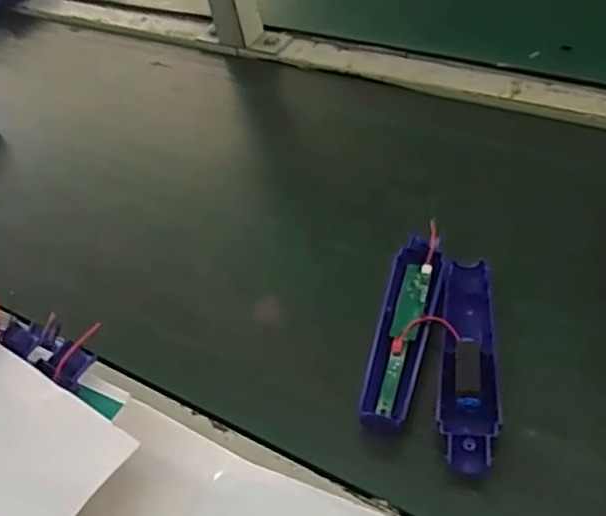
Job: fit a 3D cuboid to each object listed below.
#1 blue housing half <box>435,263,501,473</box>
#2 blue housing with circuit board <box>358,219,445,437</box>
[{"bbox_3d":[0.114,0.071,0.467,0.038,0.026,0.161,1,48,15],"label":"blue housing half"},{"bbox_3d":[0.074,0.051,0.495,0.036,0.032,0.170,6,50,19],"label":"blue housing with circuit board"}]

